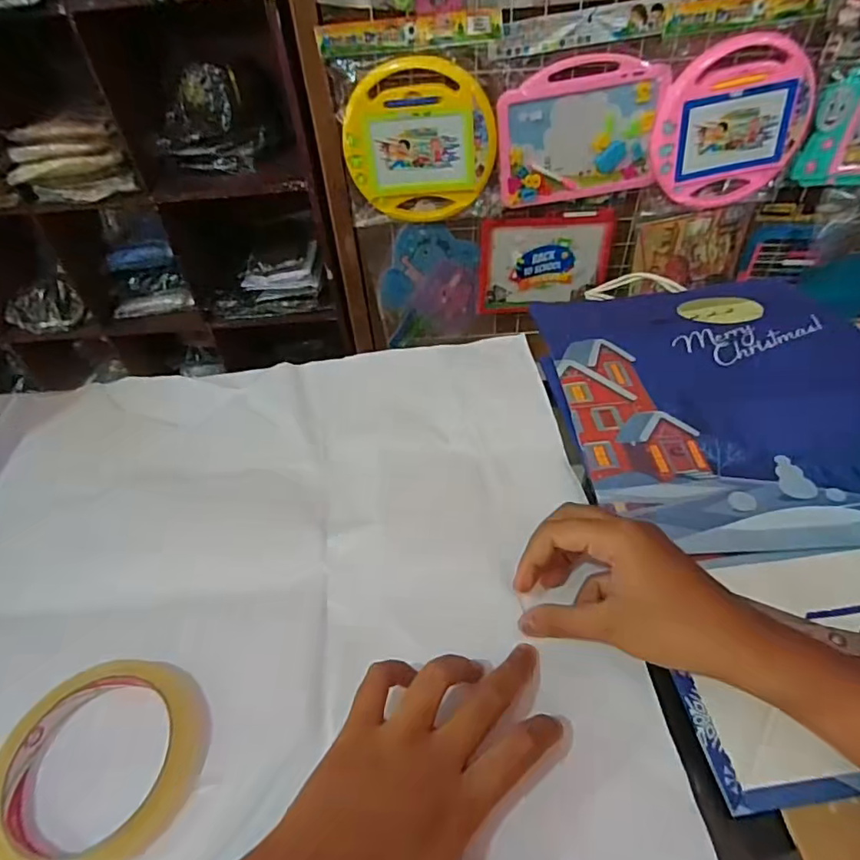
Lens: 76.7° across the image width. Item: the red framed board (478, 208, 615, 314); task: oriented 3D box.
[{"bbox_3d":[0.252,-0.364,1.202,0.279,0.222,0.023,-2,47,2],"label":"red framed board"}]

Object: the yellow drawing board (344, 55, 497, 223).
[{"bbox_3d":[-0.019,-0.525,1.013,0.268,0.269,0.036,2,47,6],"label":"yellow drawing board"}]

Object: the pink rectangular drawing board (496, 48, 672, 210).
[{"bbox_3d":[0.270,-0.540,1.000,0.282,0.234,0.020,-1,47,3],"label":"pink rectangular drawing board"}]

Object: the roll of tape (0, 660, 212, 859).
[{"bbox_3d":[-0.159,0.160,0.263,0.094,0.014,0.090,-2,47,2],"label":"roll of tape"}]

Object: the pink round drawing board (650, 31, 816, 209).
[{"bbox_3d":[0.544,-0.542,0.982,0.270,0.267,0.024,-2,47,2],"label":"pink round drawing board"}]

